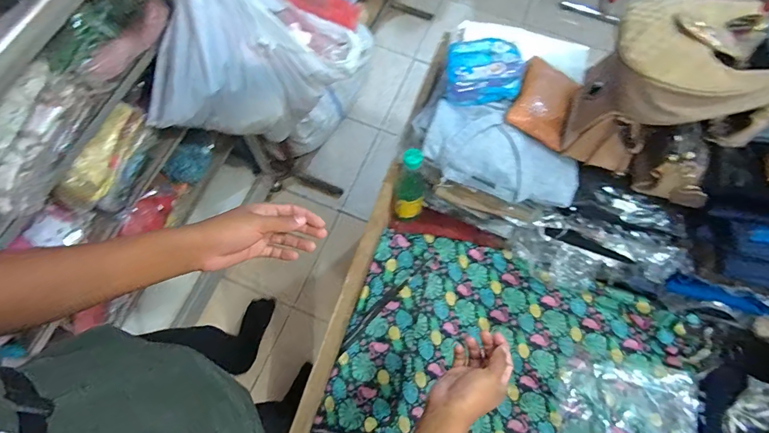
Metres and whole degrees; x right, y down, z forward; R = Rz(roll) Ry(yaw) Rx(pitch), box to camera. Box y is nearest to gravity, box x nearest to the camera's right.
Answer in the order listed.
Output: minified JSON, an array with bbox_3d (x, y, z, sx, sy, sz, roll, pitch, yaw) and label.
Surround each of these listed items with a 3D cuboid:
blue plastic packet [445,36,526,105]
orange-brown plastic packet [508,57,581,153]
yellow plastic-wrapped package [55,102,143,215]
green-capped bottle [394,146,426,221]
[{"bbox_3d":[0.177,-0.269,0.726,0.127,0.046,0.125,-1,71,-2],"label":"blue plastic packet"},{"bbox_3d":[0.287,-0.212,0.723,0.104,0.050,0.179,25,55,7],"label":"orange-brown plastic packet"},{"bbox_3d":[-0.586,-0.121,0.845,0.044,0.075,0.241,22,71,6],"label":"yellow plastic-wrapped package"},{"bbox_3d":[0.052,-0.049,0.791,0.061,0.256,0.055,8,70,1],"label":"green-capped bottle"}]

